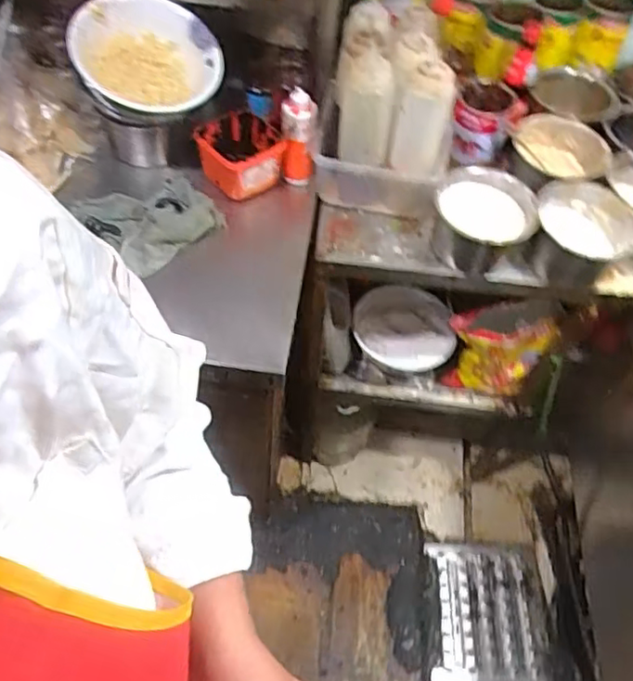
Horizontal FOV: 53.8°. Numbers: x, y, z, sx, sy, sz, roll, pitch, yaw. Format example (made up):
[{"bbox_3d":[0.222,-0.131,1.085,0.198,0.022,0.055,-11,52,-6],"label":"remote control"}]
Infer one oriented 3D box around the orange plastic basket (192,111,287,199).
[{"bbox_3d":[-0.127,-0.302,1.031,0.128,0.082,0.111,-22,59,-18],"label":"orange plastic basket"}]

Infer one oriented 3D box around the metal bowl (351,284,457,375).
[{"bbox_3d":[0.182,-0.021,1.313,0.203,0.090,0.189,2,55,-3],"label":"metal bowl"}]

